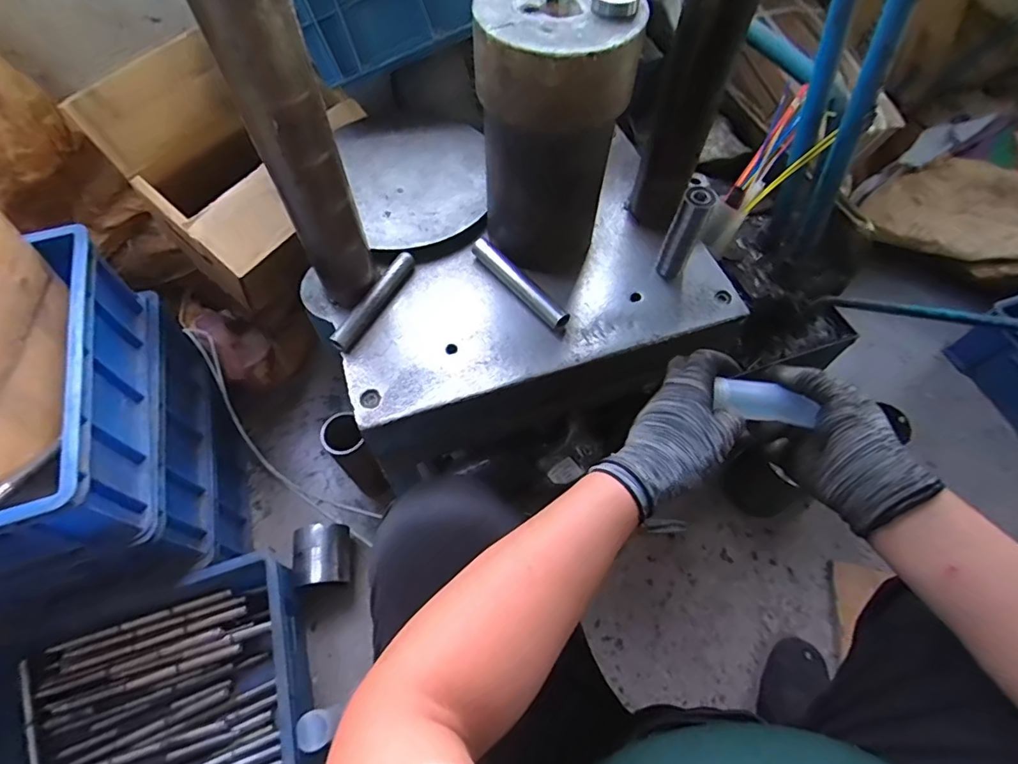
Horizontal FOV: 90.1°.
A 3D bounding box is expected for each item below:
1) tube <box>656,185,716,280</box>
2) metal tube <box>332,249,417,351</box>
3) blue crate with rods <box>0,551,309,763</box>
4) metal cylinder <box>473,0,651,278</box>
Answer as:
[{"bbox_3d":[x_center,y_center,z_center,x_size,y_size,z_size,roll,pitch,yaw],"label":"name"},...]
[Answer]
[{"bbox_3d":[0.193,-0.162,0.563,0.027,0.111,0.032,25,63,13],"label":"tube"},{"bbox_3d":[-0.151,-0.092,0.574,0.025,0.023,0.140,22,62,12],"label":"metal tube"},{"bbox_3d":[-0.493,0.451,0.701,0.421,0.136,0.298,-16,61,-10],"label":"blue crate with rods"},{"bbox_3d":[0.043,-0.248,0.522,0.136,0.246,0.143,3,60,1],"label":"metal cylinder"}]

